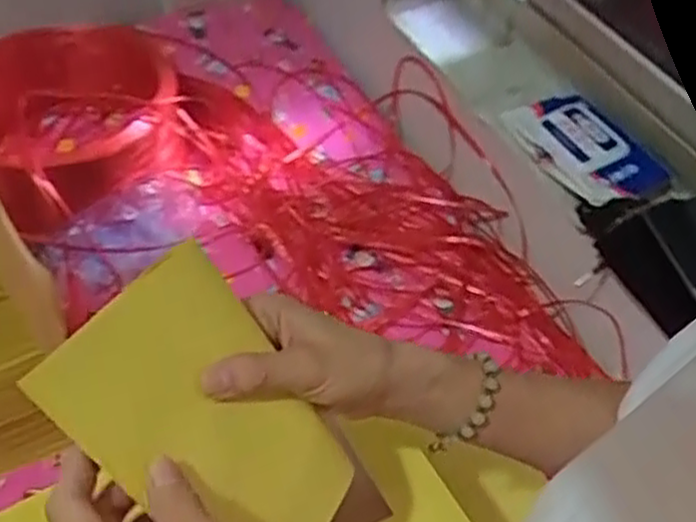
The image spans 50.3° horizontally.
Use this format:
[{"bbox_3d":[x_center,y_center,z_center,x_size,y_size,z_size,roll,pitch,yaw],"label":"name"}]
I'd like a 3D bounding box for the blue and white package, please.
[{"bbox_3d":[0.240,-0.120,0.759,0.088,0.029,0.162,-23,56,-21],"label":"blue and white package"}]

